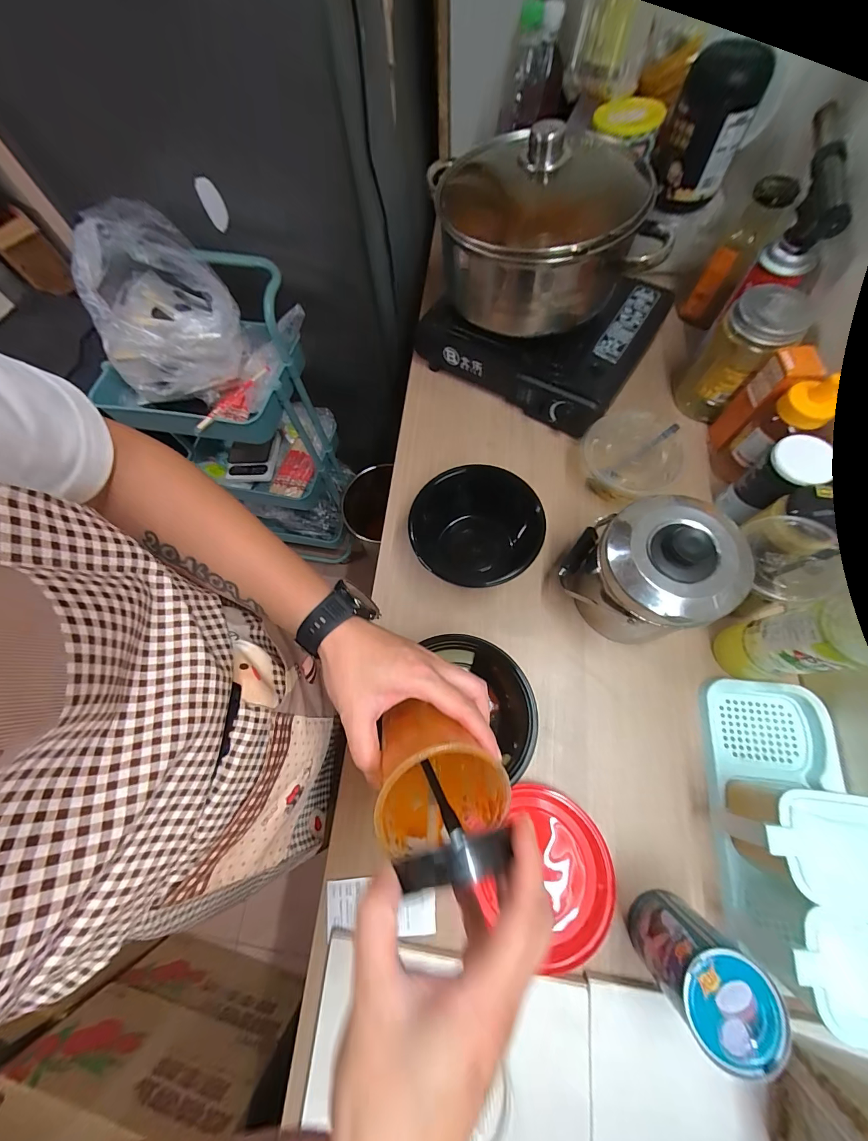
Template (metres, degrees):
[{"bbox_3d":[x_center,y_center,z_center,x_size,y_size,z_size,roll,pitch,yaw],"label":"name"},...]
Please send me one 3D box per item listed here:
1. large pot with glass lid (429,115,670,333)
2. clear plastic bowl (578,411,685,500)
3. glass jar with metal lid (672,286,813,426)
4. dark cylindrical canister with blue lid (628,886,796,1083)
[{"bbox_3d":[0.135,-0.463,0.512,0.278,0.180,0.246,3,70,4],"label":"large pot with glass lid"},{"bbox_3d":[0.278,-0.159,0.545,0.131,0.077,0.119,29,74,12],"label":"clear plastic bowl"},{"bbox_3d":[0.431,-0.307,0.549,0.094,0.162,0.105,35,75,14],"label":"glass jar with metal lid"},{"bbox_3d":[0.234,0.354,0.338,0.073,0.103,0.070,-1,70,2],"label":"dark cylindrical canister with blue lid"}]

